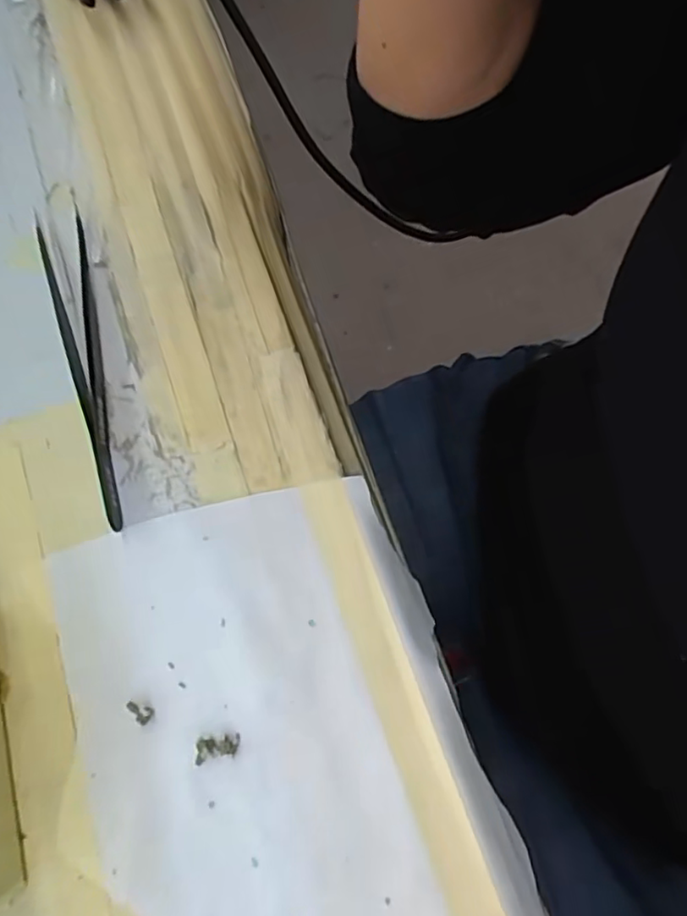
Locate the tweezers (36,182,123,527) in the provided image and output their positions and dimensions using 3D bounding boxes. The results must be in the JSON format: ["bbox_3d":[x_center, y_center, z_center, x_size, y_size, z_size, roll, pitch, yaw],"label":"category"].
[{"bbox_3d":[-0.093,-0.036,0.213,0.015,0.005,0.128,-16,74,-4],"label":"tweezers"}]

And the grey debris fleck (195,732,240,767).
[{"bbox_3d":[-0.037,0.086,0.176,0.013,0.004,0.007,-8,73,-1],"label":"grey debris fleck"}]

